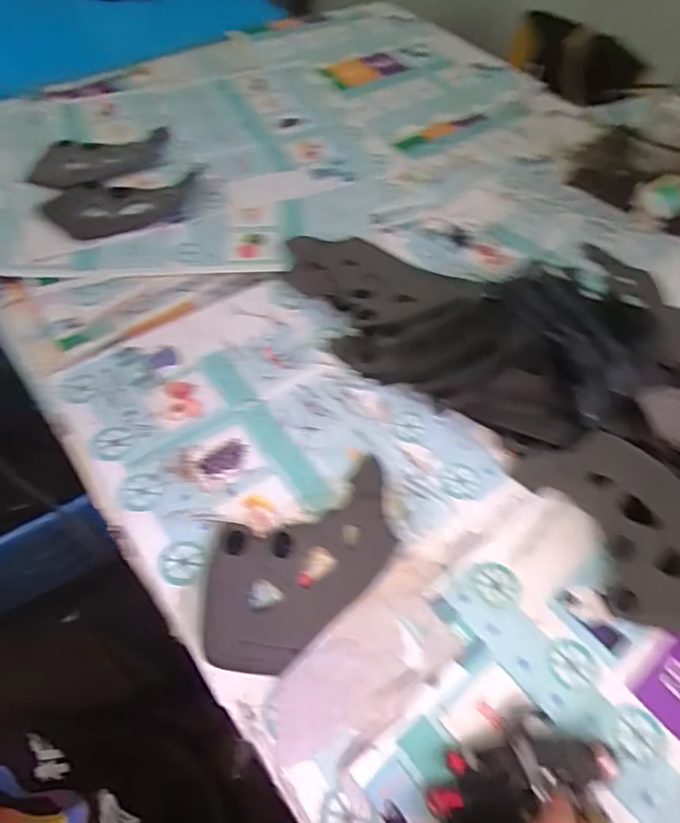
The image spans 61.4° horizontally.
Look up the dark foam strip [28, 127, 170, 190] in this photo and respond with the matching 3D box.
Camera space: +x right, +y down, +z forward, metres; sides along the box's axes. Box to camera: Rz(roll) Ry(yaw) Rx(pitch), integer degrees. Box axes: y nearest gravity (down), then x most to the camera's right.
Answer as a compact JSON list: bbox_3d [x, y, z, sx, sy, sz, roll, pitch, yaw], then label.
[{"bbox_3d":[-0.349,-0.377,0.851,0.209,0.008,0.131,-20,58,-17],"label":"dark foam strip"}]

